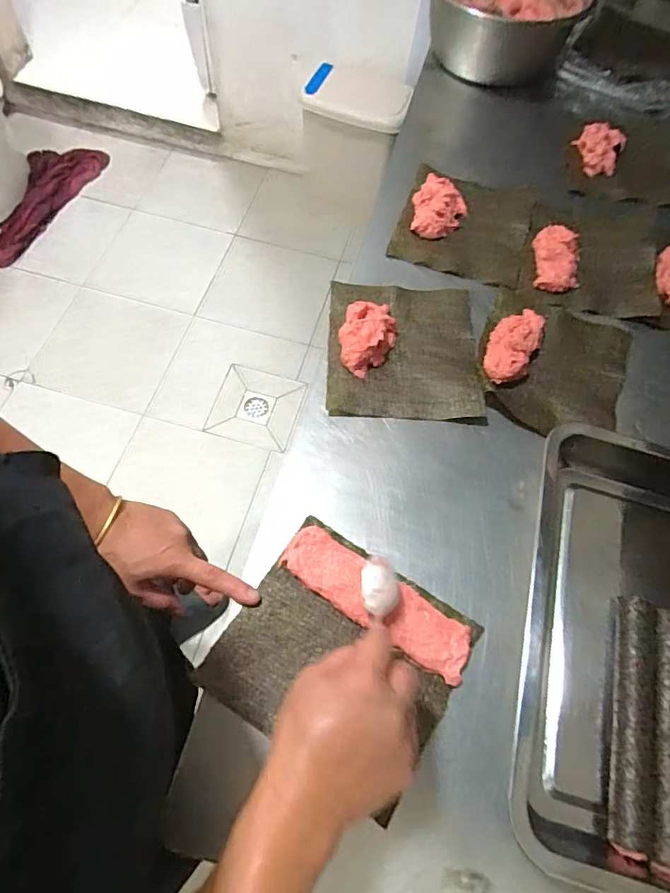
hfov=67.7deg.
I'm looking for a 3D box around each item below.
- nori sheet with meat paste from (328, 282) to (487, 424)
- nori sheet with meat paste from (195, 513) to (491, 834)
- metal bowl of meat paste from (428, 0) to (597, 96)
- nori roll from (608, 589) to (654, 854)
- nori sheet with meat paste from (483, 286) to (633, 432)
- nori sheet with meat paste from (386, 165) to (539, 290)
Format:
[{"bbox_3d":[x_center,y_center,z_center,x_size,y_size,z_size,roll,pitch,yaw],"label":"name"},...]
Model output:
[{"bbox_3d":[0.085,-0.128,0.614,0.182,0.037,0.201,3,63,-2],"label":"nori sheet with meat paste"},{"bbox_3d":[0.008,0.192,0.463,0.202,0.019,0.181,31,66,13],"label":"nori sheet with meat paste"},{"bbox_3d":[0.299,-0.778,0.908,0.286,0.124,0.259,15,64,6],"label":"metal bowl of meat paste"},{"bbox_3d":[0.261,0.237,0.441,0.029,0.019,0.203,17,64,6],"label":"nori roll"},{"bbox_3d":[0.273,-0.107,0.620,0.180,0.033,0.194,22,64,7],"label":"nori sheet with meat paste"},{"bbox_3d":[0.193,-0.339,0.726,0.184,0.030,0.218,18,63,5],"label":"nori sheet with meat paste"}]

